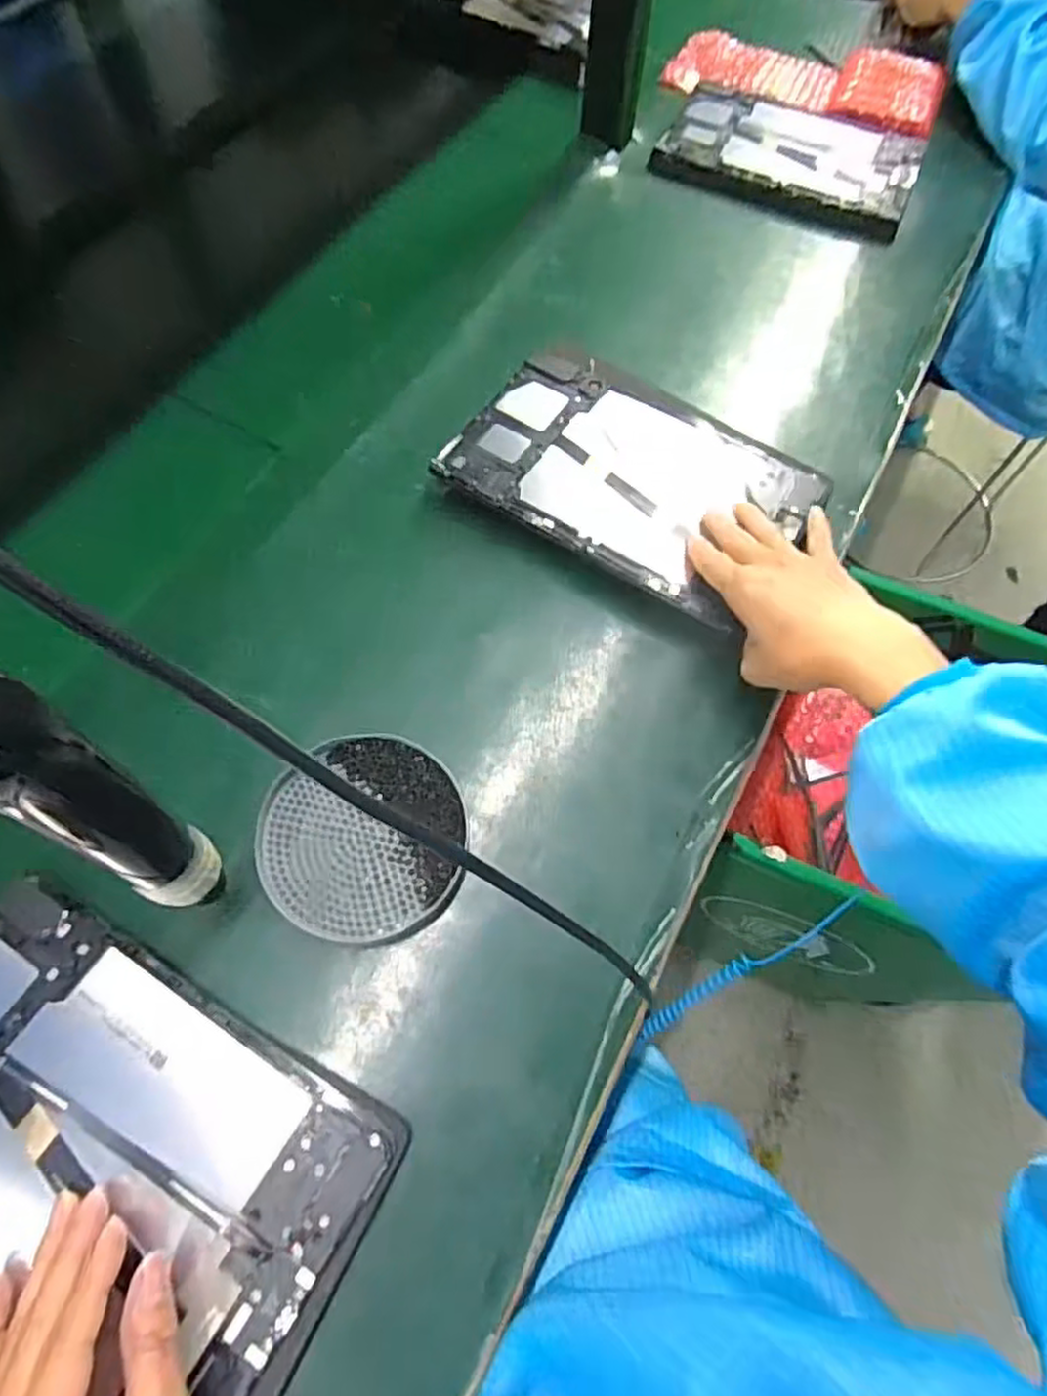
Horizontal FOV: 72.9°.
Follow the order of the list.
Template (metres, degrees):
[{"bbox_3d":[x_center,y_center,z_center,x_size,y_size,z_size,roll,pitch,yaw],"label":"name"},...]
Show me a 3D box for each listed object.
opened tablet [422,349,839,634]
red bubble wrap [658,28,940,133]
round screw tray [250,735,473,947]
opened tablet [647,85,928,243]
[{"bbox_3d":[0.076,-0.160,0.501,0.234,0.013,0.160,31,69,11],"label":"opened tablet"},{"bbox_3d":[0.290,-0.648,0.733,0.272,0.032,0.123,23,66,9],"label":"red bubble wrap"},{"bbox_3d":[-0.089,0.077,0.399,0.109,0.013,0.111,1,65,-1],"label":"round screw tray"},{"bbox_3d":[0.260,-0.529,0.688,0.236,0.023,0.156,24,66,10],"label":"opened tablet"}]

